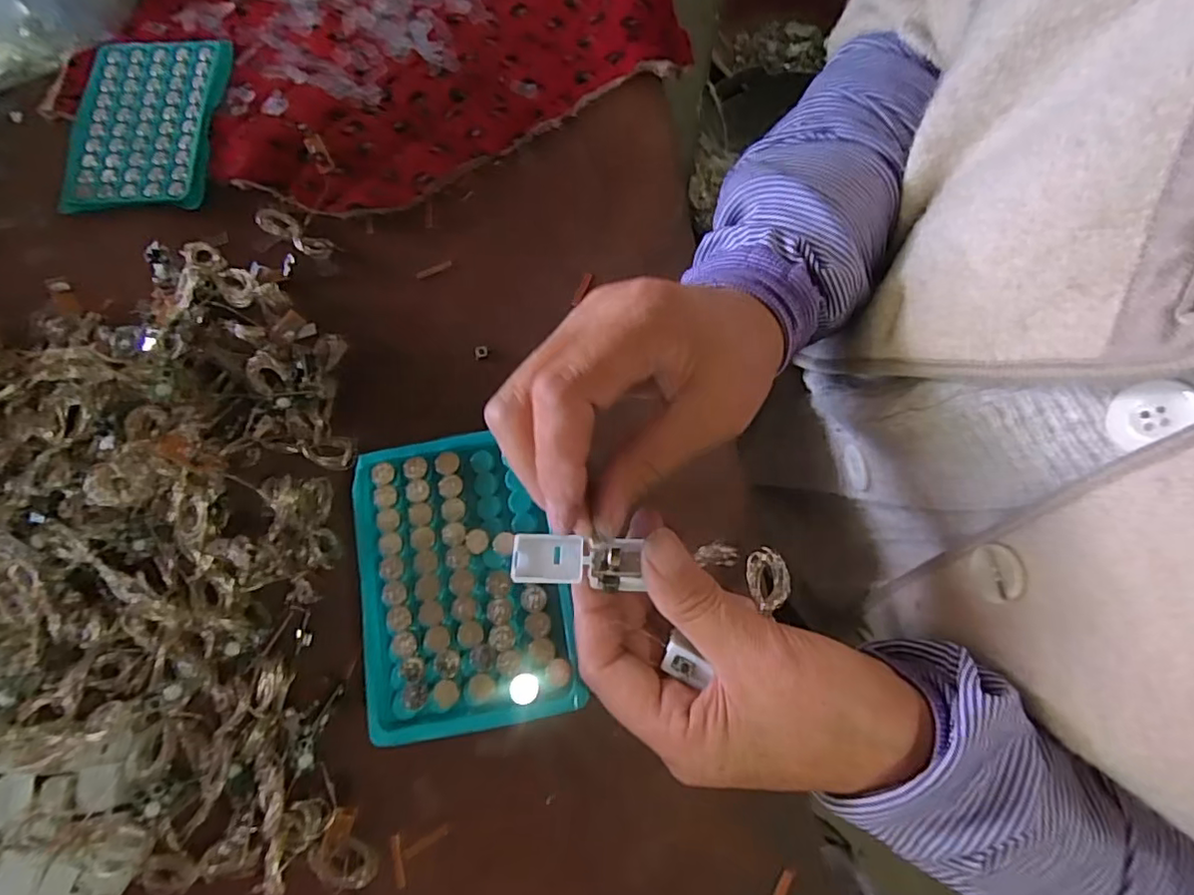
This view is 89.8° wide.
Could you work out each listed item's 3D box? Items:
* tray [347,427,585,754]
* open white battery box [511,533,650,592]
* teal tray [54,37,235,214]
[{"bbox_3d":[-0.063,0.059,0.278,0.094,0.009,0.130,-11,75,1],"label":"tray"},{"bbox_3d":[-0.008,0.044,0.234,0.050,0.009,0.019,3,74,1],"label":"open white battery box"},{"bbox_3d":[-0.296,-0.213,0.391,0.095,0.009,0.126,0,74,1],"label":"teal tray"}]

